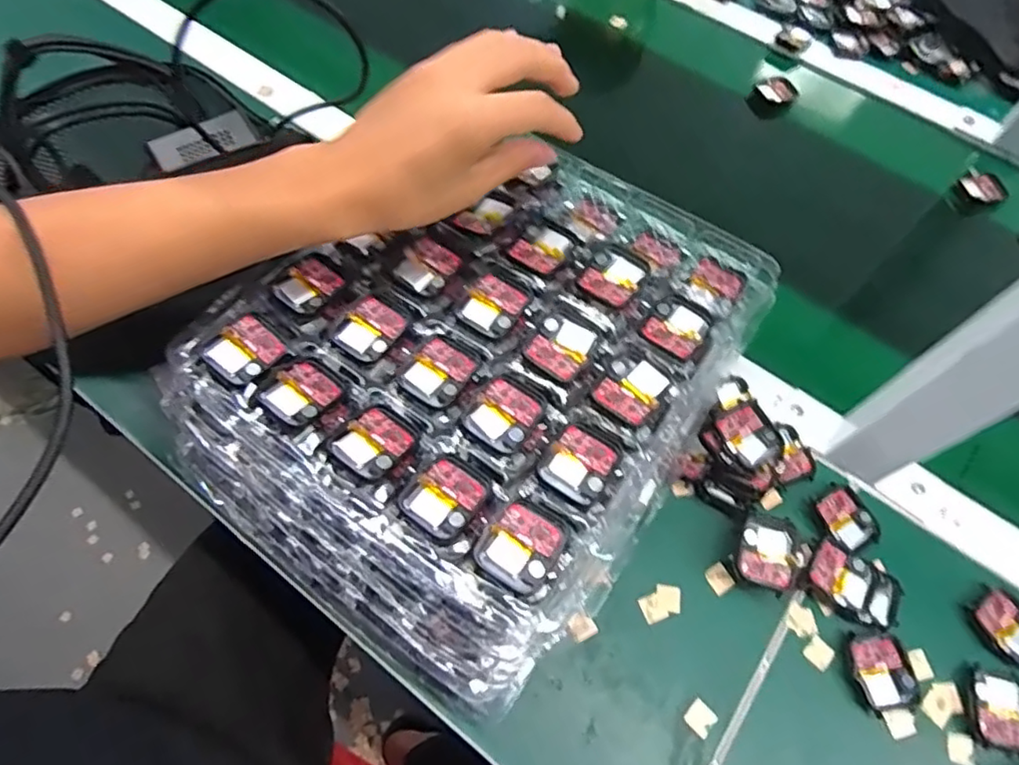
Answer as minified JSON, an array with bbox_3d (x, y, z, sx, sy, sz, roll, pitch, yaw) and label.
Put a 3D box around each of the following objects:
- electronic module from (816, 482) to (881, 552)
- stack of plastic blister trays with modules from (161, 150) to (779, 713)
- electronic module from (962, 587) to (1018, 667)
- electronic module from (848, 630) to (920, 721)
[{"bbox_3d":[0.236,0.096,0.429,0.037,0.007,0.043,-26,67,-17],"label":"electronic module"},{"bbox_3d":[-0.024,-0.007,0.410,0.268,0.110,0.328,34,65,13],"label":"stack of plastic blister trays with modules"},{"bbox_3d":[0.330,0.162,0.402,0.039,0.005,0.044,-26,67,-17],"label":"electronic module"},{"bbox_3d":[0.235,0.183,0.386,0.036,0.011,0.046,-9,63,-9],"label":"electronic module"}]

